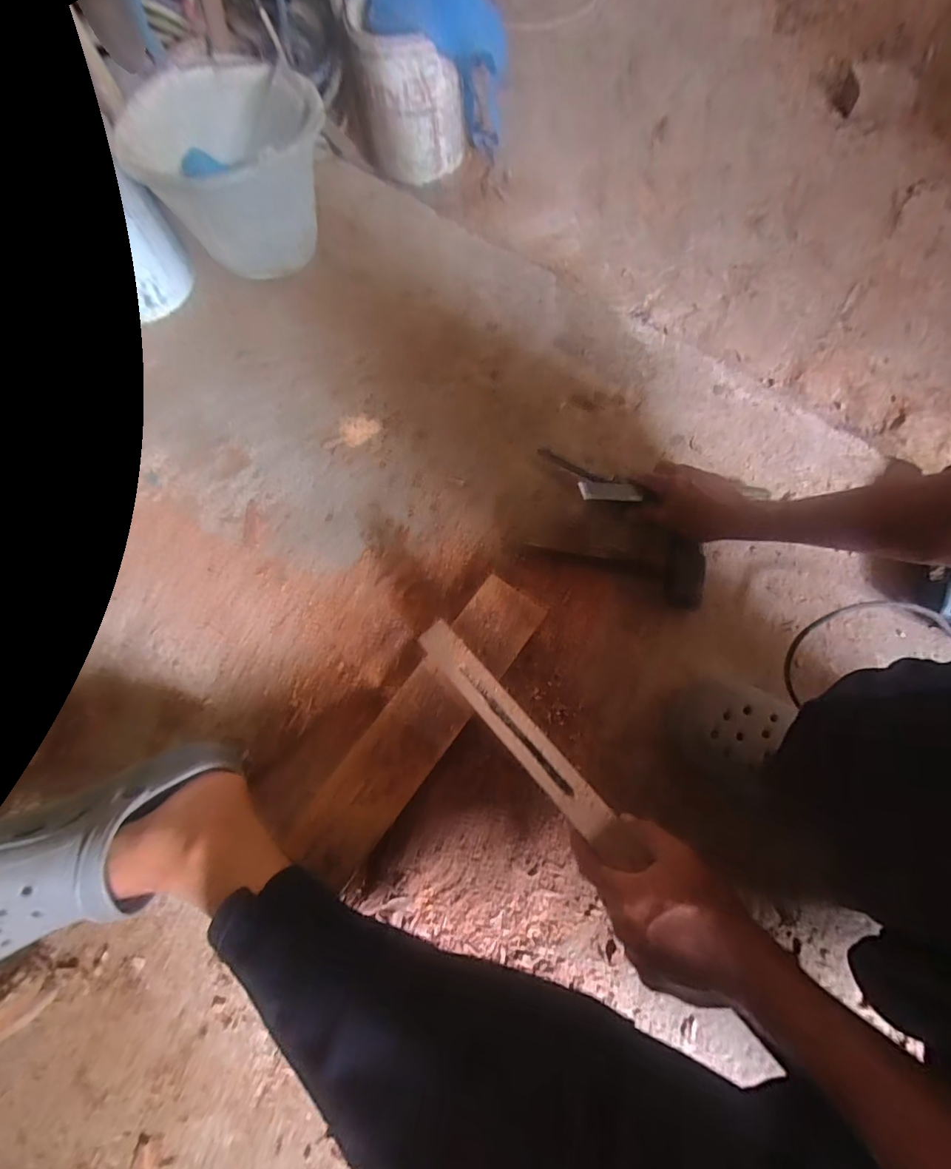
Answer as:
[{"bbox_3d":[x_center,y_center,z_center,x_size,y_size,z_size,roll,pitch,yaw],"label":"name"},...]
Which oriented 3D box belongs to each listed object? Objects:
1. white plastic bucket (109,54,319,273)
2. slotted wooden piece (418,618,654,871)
[{"bbox_3d":[-0.338,-0.604,0.691,0.220,0.179,0.240,-1,73,2],"label":"white plastic bucket"},{"bbox_3d":[0.031,0.120,0.407,0.033,0.011,0.218,-41,74,-10],"label":"slotted wooden piece"}]

